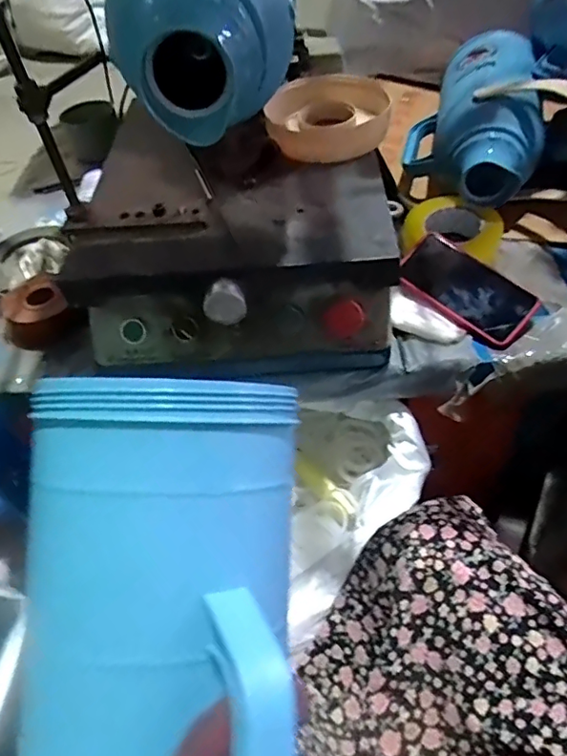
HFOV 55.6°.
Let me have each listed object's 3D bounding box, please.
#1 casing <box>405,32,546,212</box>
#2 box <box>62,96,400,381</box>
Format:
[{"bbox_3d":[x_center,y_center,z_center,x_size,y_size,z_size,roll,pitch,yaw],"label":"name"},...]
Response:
[{"bbox_3d":[0.280,-0.390,0.808,0.177,0.129,0.333,3,50,9],"label":"casing"},{"bbox_3d":[-0.052,-0.137,0.660,0.347,0.181,0.256,-4,49,3],"label":"box"}]

